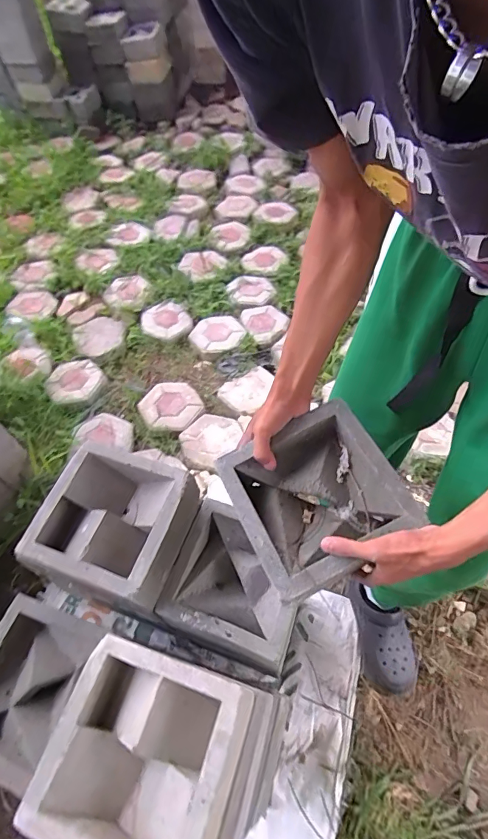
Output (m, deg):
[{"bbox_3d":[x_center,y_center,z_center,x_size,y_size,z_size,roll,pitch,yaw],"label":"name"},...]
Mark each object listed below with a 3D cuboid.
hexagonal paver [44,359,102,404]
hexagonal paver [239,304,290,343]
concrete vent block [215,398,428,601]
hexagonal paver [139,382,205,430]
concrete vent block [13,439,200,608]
[{"bbox_3d":[-0.608,-0.142,1.521,0.195,0.032,0.193,-33,62,-21],"label":"hexagonal paver"},{"bbox_3d":[0.076,-0.386,1.670,0.157,0.028,0.197,-30,61,-19],"label":"hexagonal paver"},{"bbox_3d":[0.091,0.100,0.552,0.195,0.076,0.197,-22,59,-15],"label":"concrete vent block"},{"bbox_3d":[-0.248,-0.045,1.452,0.202,0.046,0.205,-33,62,-21],"label":"hexagonal paver"},{"bbox_3d":[-0.202,0.168,0.671,0.211,0.104,0.206,16,58,12],"label":"concrete vent block"}]

